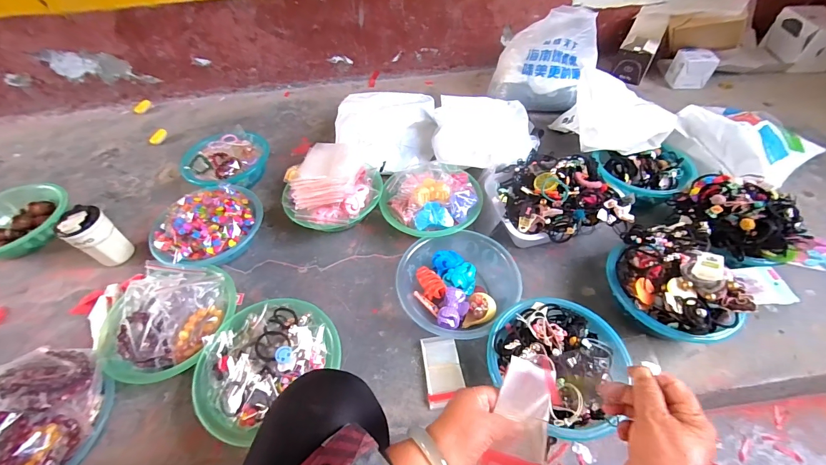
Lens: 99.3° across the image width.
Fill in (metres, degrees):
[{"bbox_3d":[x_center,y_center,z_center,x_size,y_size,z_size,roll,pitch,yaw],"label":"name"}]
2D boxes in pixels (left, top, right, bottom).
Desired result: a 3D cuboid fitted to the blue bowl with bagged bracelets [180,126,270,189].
[{"bbox_3d":[-0.507,-0.196,0.973,0.196,0.076,0.212,-2,51,2],"label":"blue bowl with bagged bracelets"}]

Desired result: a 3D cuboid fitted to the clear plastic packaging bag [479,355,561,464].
[{"bbox_3d":[0.122,0.198,0.380,0.062,0.018,0.127,22,58,5],"label":"clear plastic packaging bag"}]

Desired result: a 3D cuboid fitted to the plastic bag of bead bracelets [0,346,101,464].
[{"bbox_3d":[-0.602,0.287,0.529,0.182,0.101,0.232,13,53,13],"label":"plastic bag of bead bracelets"}]

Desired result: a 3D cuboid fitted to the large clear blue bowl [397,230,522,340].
[{"bbox_3d":[0.085,0.105,0.723,0.213,0.095,0.223,-2,51,2],"label":"large clear blue bowl"}]

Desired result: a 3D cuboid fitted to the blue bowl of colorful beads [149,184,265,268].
[{"bbox_3d":[-0.468,-0.017,0.808,0.206,0.090,0.238,32,59,26],"label":"blue bowl of colorful beads"}]

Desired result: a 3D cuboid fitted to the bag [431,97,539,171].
[{"bbox_3d":[0.201,-0.274,0.963,0.291,0.090,0.261,-1,51,3],"label":"bag"}]

